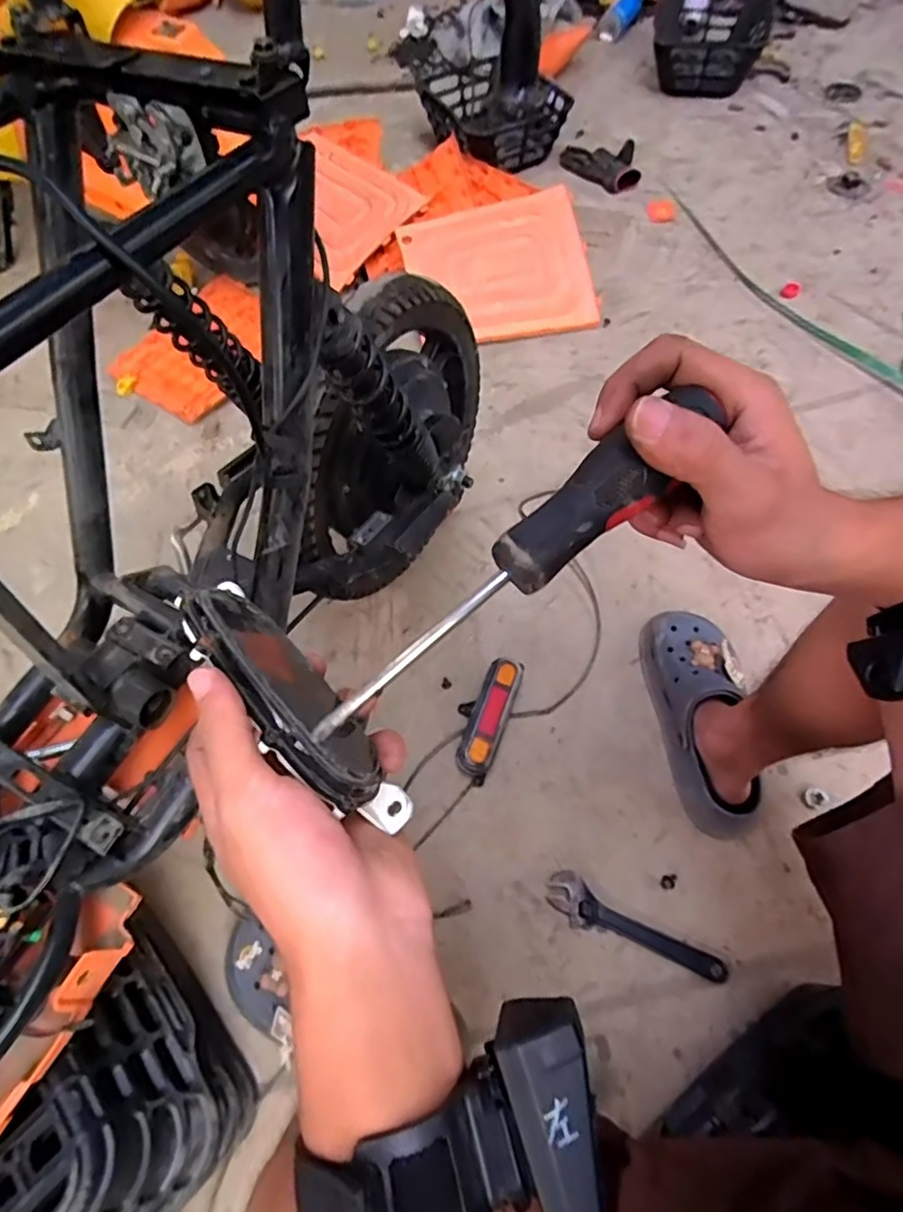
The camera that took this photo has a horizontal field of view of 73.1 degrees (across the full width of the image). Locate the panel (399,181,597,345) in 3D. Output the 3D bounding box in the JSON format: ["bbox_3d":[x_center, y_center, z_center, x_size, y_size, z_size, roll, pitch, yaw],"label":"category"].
[{"bbox_3d":[0.088,-0.616,1.118,0.323,0.034,0.270,-13,83,-2],"label":"panel"}]

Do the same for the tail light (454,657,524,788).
[{"bbox_3d":[0.040,0.133,0.757,0.061,0.043,0.160,19,64,13],"label":"tail light"}]

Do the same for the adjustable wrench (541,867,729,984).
[{"bbox_3d":[0.192,0.350,0.653,0.193,0.016,0.043,26,66,16],"label":"adjustable wrench"}]

